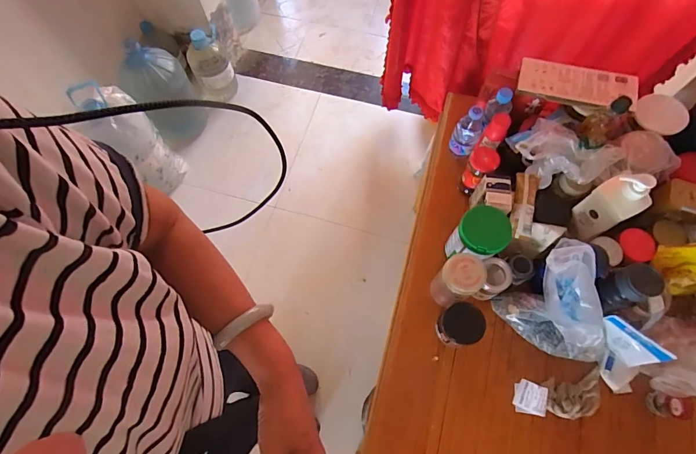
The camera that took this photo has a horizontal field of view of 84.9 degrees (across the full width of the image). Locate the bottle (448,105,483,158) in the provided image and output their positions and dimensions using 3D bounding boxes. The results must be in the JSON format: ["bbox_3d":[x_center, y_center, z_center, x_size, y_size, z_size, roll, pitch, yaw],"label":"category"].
[{"bbox_3d":[0.303,-0.246,0.960,0.063,0.160,0.060,22,71,9],"label":"bottle"}]

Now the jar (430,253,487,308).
[{"bbox_3d":[0.230,0.115,0.807,0.083,0.149,0.073,-41,73,-14],"label":"jar"}]

